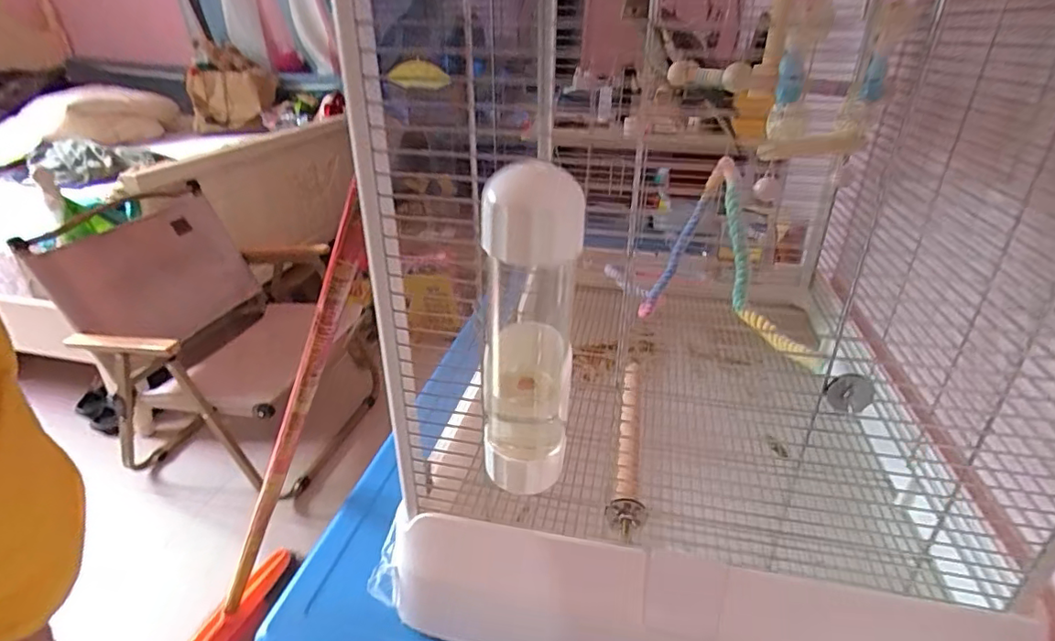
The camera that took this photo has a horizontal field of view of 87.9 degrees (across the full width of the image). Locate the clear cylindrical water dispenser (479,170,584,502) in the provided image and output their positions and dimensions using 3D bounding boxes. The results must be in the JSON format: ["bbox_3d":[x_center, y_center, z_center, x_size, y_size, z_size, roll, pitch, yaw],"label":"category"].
[{"bbox_3d":[0.000,0.010,0.294,0.047,0.184,0.056,-1,28,-1],"label":"clear cylindrical water dispenser"}]

